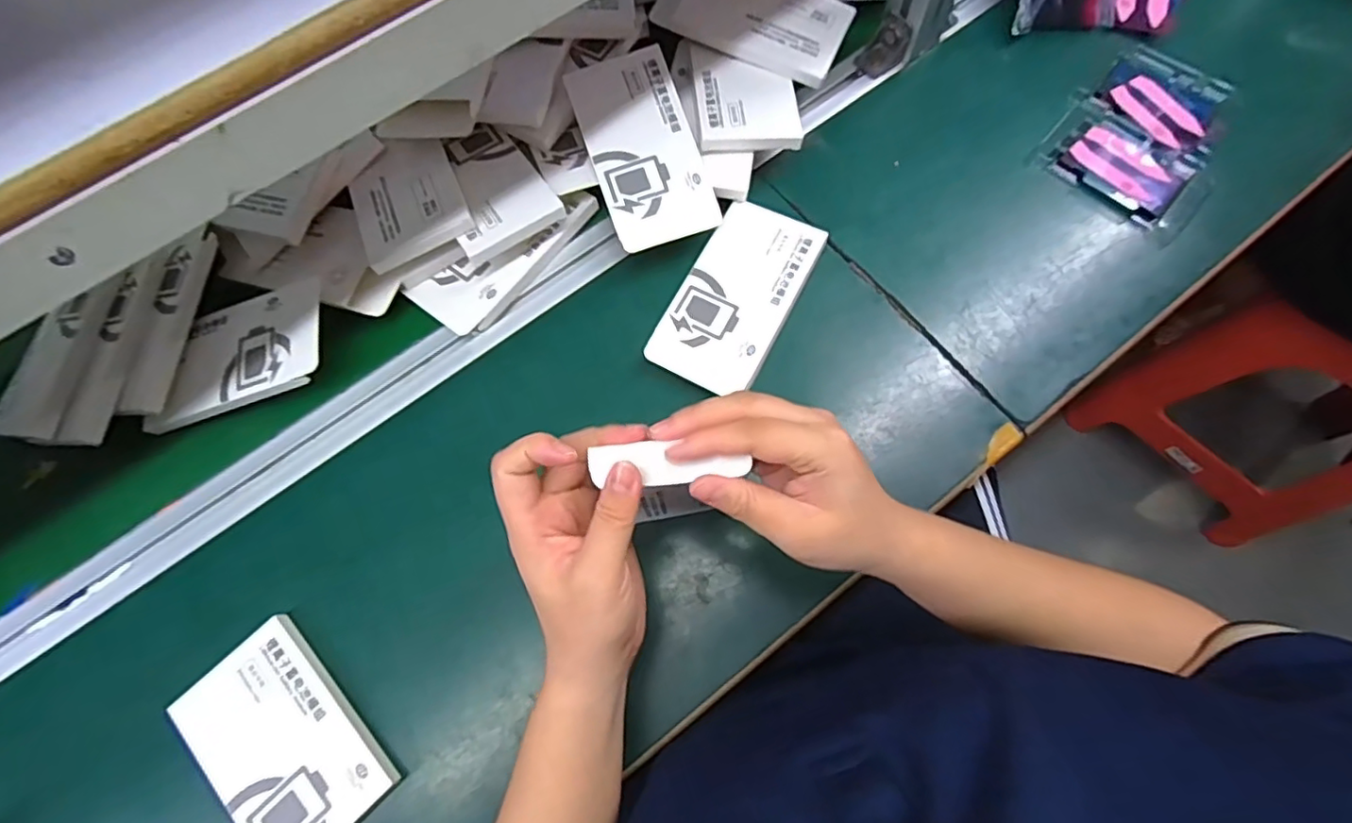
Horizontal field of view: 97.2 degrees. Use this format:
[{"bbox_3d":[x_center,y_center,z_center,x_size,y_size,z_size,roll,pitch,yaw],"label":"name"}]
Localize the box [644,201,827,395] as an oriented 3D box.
[{"bbox_3d":[0.048,-0.089,0.464,0.082,0.015,0.156,27,76,10],"label":"box"}]

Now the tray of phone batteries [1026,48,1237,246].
[{"bbox_3d":[0.395,-0.233,0.501,0.125,0.016,0.168,36,77,12],"label":"tray of phone batteries"}]

